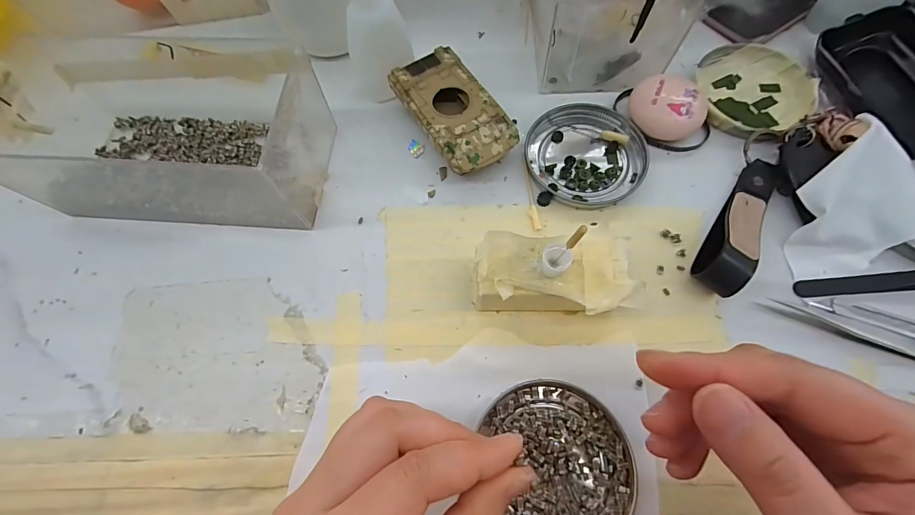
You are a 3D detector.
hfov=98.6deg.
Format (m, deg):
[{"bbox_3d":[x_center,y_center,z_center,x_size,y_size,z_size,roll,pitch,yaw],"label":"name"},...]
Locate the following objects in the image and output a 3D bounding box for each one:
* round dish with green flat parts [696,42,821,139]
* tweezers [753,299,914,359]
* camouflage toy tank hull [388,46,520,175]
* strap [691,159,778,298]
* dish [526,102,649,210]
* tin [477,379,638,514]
[{"bbox_3d":[0.207,-0.119,0.280,0.080,0.013,0.076,-1,68,2],"label":"round dish with green flat parts"},{"bbox_3d":[0.233,0.045,0.214,0.120,0.007,0.010,18,70,10],"label":"tweezers"},{"bbox_3d":[-0.003,-0.097,0.273,0.051,0.026,0.095,-30,70,-9],"label":"camouflage toy tank hull"},{"bbox_3d":[0.172,-0.024,0.233,0.022,0.028,0.106,33,73,15],"label":"strap"},{"bbox_3d":[0.086,-0.071,0.267,0.076,0.008,0.077,-1,68,2],"label":"dish"},{"bbox_3d":[0.052,0.103,0.197,0.068,0.009,0.079,-12,68,-2],"label":"tin"}]

